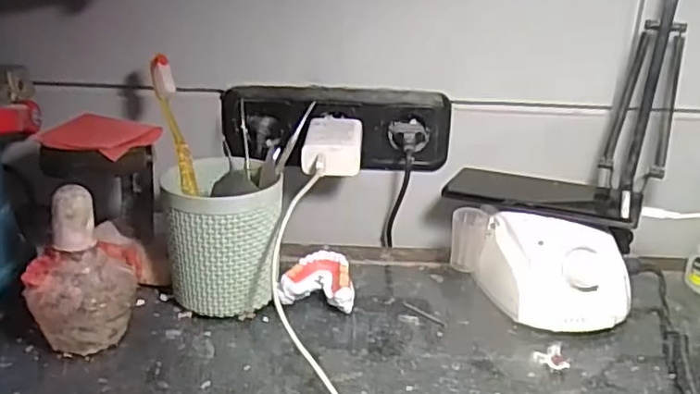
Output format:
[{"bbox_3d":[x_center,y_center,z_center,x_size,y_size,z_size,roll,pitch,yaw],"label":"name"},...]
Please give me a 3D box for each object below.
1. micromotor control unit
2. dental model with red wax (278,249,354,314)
[{"bbox_3d":[0.170,0.063,0.528,0.115,0.079,0.073,5,23,8],"label":"micromotor control unit"},{"bbox_3d":[-0.026,0.074,0.544,0.060,0.034,0.054,3,22,3],"label":"dental model with red wax"}]

